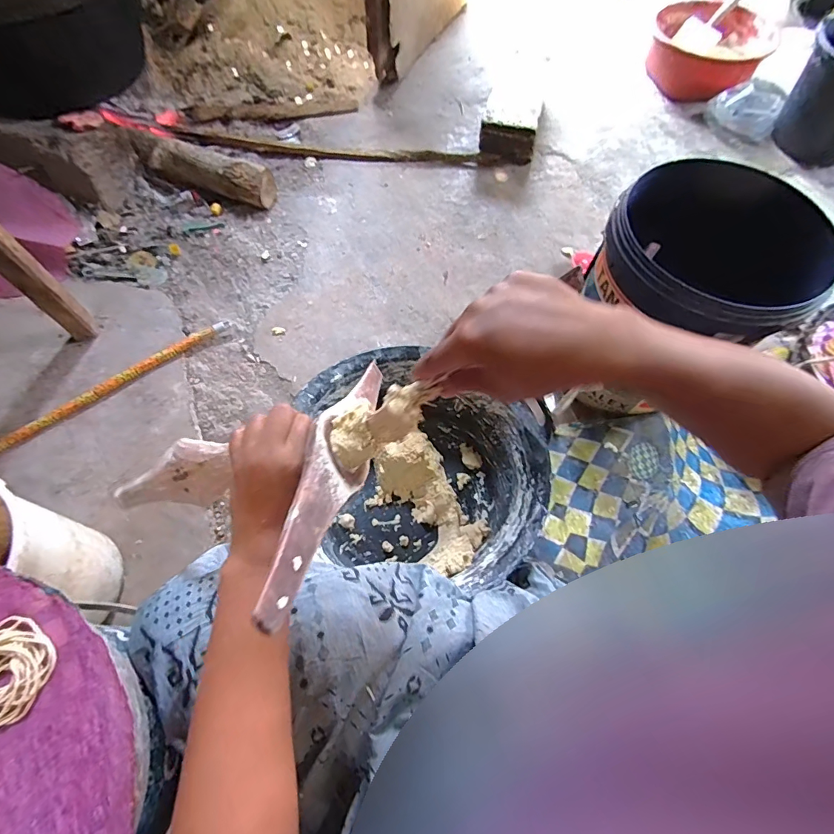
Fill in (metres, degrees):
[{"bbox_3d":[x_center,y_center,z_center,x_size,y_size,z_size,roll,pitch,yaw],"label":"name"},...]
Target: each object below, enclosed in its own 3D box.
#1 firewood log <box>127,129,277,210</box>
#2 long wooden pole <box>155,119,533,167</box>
[{"bbox_3d":[-0.564,-0.650,1.131,0.395,0.096,0.090,18,67,8],"label":"firewood log"},{"bbox_3d":[-0.207,-0.781,1.207,1.062,0.079,0.097,4,65,2],"label":"long wooden pole"}]

